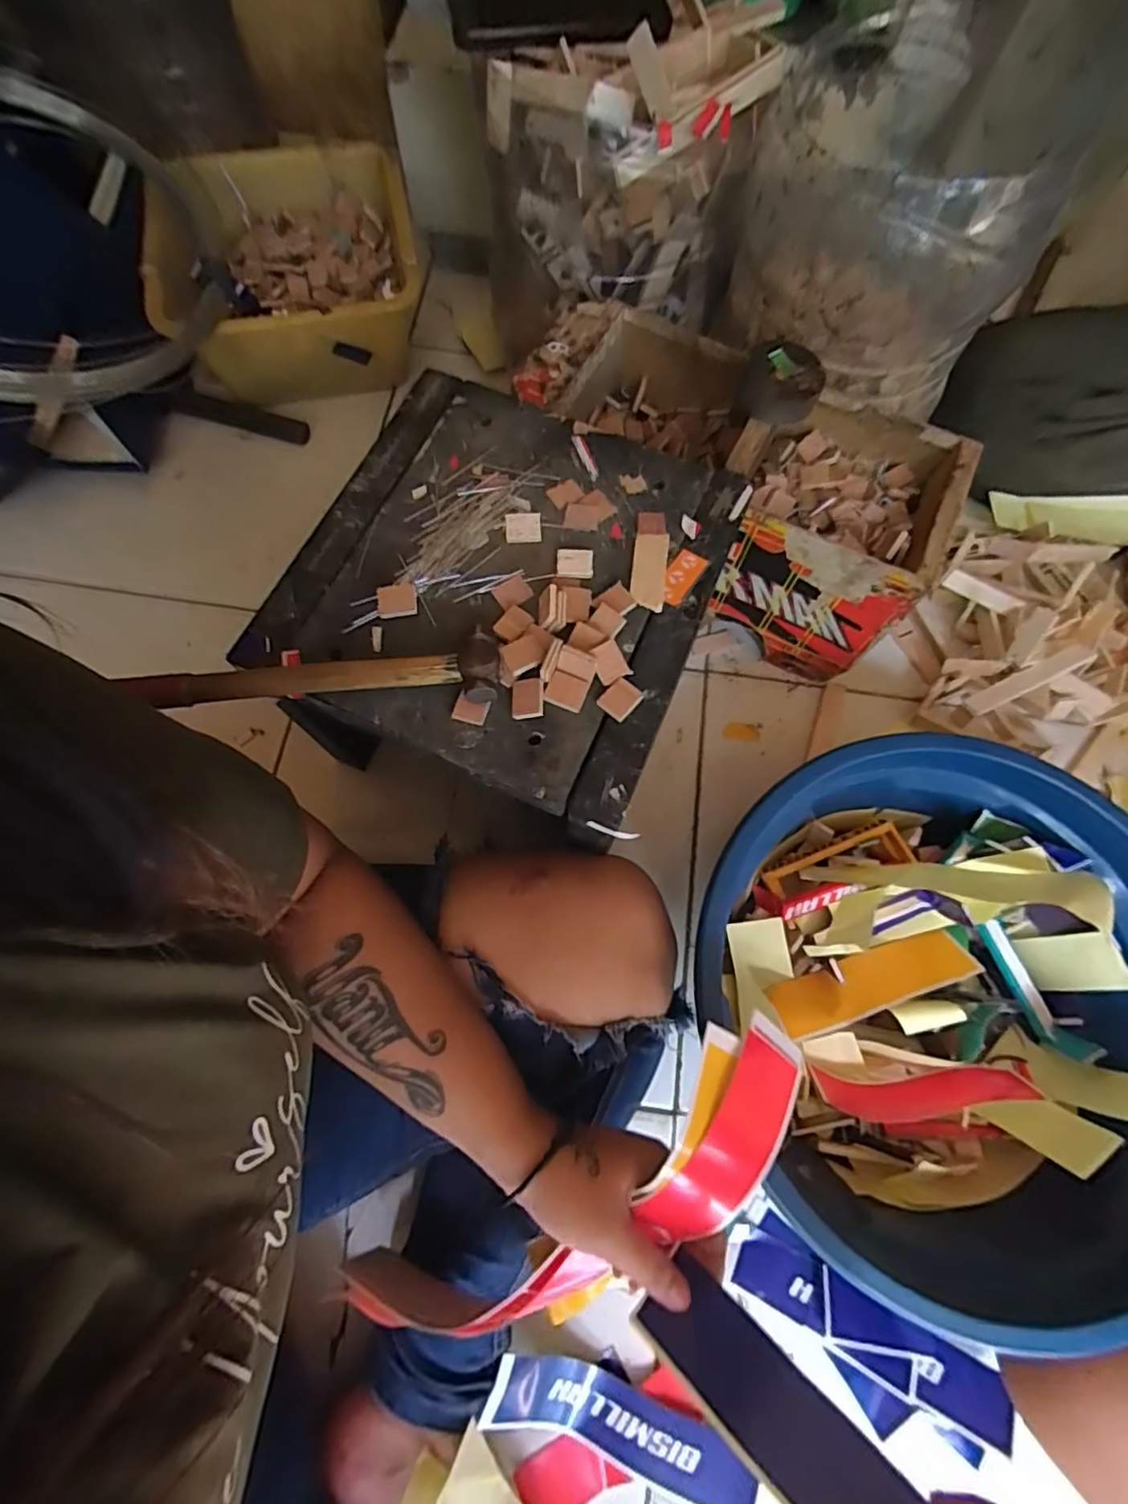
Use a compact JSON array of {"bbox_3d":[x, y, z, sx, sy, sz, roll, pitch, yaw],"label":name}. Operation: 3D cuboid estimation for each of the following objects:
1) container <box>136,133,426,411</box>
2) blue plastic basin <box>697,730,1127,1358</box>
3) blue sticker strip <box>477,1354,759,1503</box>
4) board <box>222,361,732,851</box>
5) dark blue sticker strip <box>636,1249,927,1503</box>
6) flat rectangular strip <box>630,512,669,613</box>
[{"bbox_3d":[-0.304,-0.532,0.693,0.271,0.127,0.264,-11,72,-5],"label":"container"},{"bbox_3d":[0.273,0.174,0.449,0.324,0.130,0.337,0,71,-1],"label":"blue plastic basin"},{"bbox_3d":[0.040,0.467,0.408,0.191,0.043,0.045,23,72,7],"label":"blue sticker strip"},{"bbox_3d":[-0.045,-0.121,0.414,0.274,0.031,0.291,20,72,6],"label":"board"},{"bbox_3d":[0.101,0.303,0.266,0.143,0.017,0.042,30,70,41],"label":"dark blue sticker strip"},{"bbox_3d":[0.060,-0.133,0.417,0.023,0.005,0.077,7,71,1],"label":"flat rectangular strip"}]

